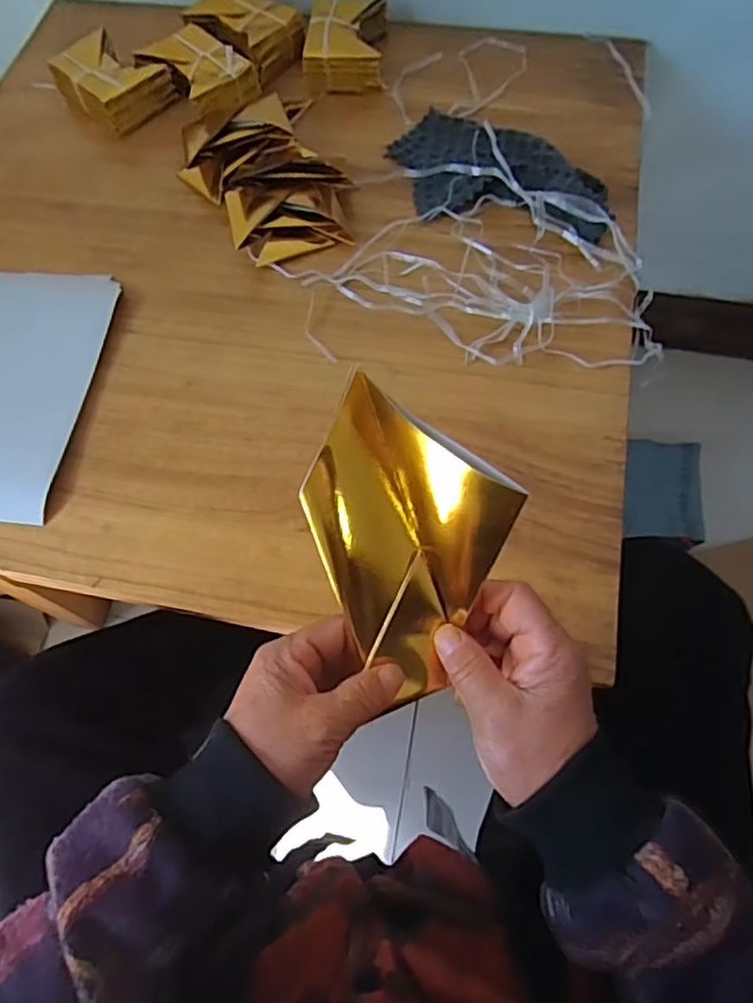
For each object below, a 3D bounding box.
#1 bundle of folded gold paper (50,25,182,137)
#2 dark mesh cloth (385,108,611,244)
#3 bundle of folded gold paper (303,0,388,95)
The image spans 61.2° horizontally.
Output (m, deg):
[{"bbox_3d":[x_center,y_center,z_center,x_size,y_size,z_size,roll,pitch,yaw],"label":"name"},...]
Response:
[{"bbox_3d":[-0.259,-0.417,0.631,0.109,0.035,0.084,38,73,17],"label":"bundle of folded gold paper"},{"bbox_3d":[0.106,-0.289,0.567,0.213,0.031,0.106,30,71,14],"label":"dark mesh cloth"},{"bbox_3d":[-0.031,-0.469,0.651,0.077,0.040,0.101,2,66,3],"label":"bundle of folded gold paper"}]

